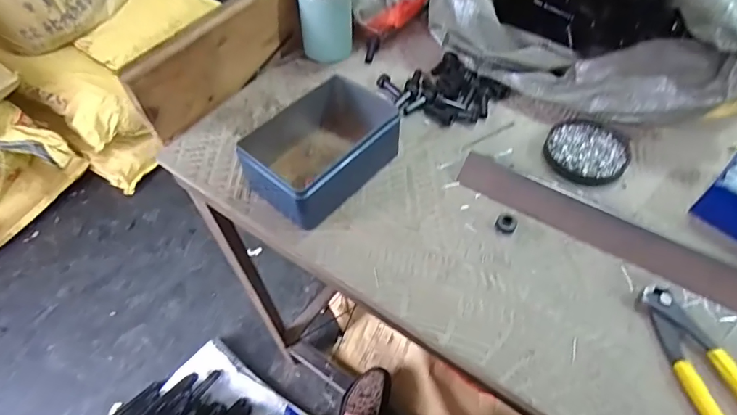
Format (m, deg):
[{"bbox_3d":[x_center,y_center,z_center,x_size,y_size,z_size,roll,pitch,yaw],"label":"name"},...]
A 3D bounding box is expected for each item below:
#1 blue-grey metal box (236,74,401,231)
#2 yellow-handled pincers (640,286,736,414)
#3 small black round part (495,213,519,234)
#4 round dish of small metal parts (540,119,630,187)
[{"bbox_3d":[-0.046,-0.064,0.460,0.103,0.058,0.150,36,63,23],"label":"blue-grey metal box"},{"bbox_3d":[0.263,0.134,0.340,0.042,0.011,0.160,-12,56,-7],"label":"yellow-handled pincers"},{"bbox_3d":[0.133,0.015,0.433,0.019,0.011,0.018,-1,55,1],"label":"small black round part"},{"bbox_3d":[0.235,-0.060,0.486,0.082,0.012,0.085,-1,55,1],"label":"round dish of small metal parts"}]

